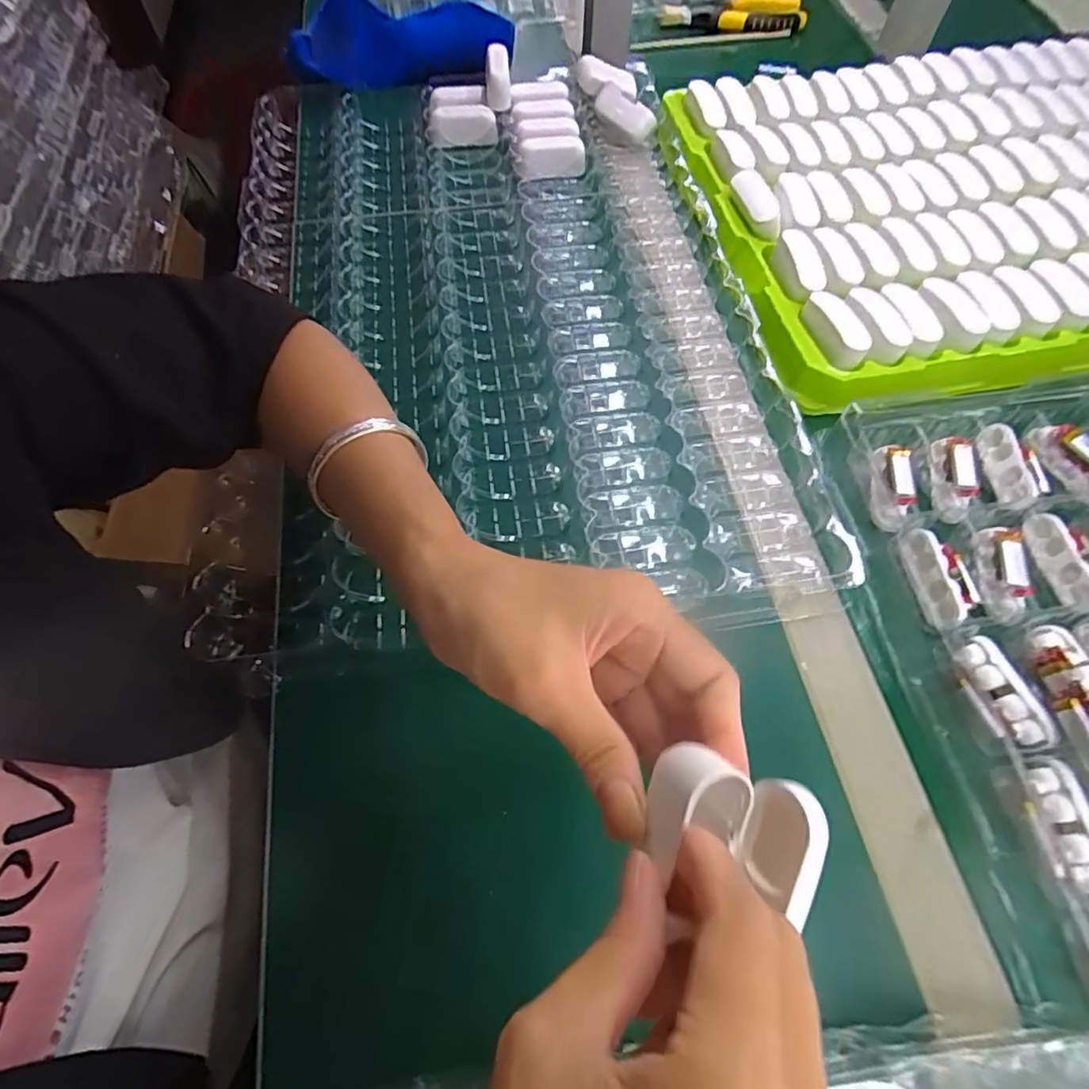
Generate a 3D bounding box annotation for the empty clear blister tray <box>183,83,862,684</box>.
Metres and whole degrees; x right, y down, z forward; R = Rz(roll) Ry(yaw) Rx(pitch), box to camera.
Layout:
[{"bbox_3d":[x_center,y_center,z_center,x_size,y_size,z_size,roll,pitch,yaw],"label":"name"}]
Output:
[{"bbox_3d":[-0.047,-0.199,0.460,0.369,0.033,0.563,-10,64,-2],"label":"empty clear blister tray"}]

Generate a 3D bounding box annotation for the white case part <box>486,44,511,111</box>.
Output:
[{"bbox_3d":[-0.045,-0.452,0.568,0.024,0.053,0.015,-2,20,2],"label":"white case part"}]

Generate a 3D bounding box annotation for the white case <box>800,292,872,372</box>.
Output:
[{"bbox_3d":[0.211,-0.154,0.425,0.029,0.021,0.065,-9,64,-1],"label":"white case"}]

